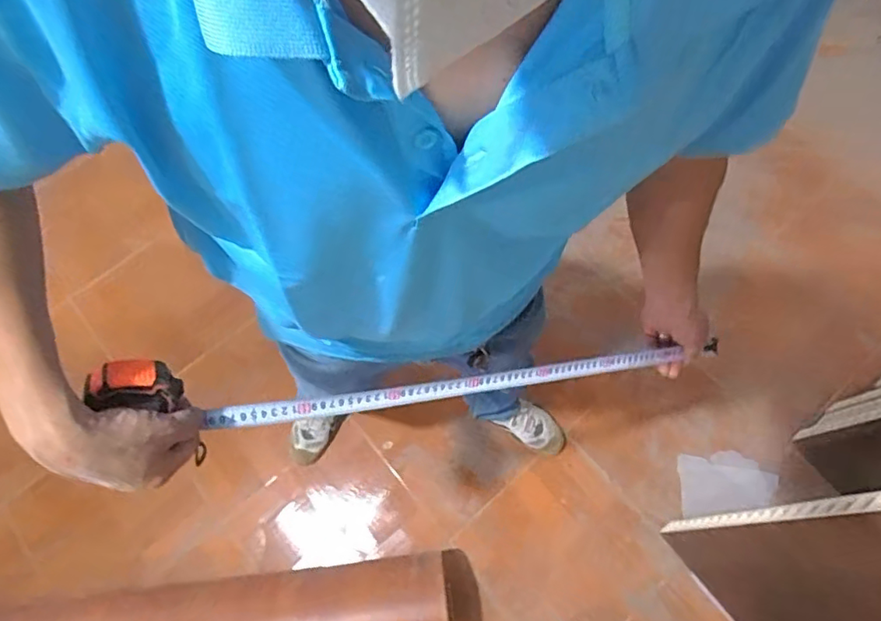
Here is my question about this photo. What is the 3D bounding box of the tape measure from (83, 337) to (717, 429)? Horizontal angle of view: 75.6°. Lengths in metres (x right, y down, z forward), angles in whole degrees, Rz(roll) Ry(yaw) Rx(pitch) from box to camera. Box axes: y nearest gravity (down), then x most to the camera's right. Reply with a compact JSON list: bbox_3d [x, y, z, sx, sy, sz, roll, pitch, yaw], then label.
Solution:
[{"bbox_3d":[0.032,0.074,0.655,0.747,0.072,0.054,-1,69,-27],"label":"tape measure"}]

